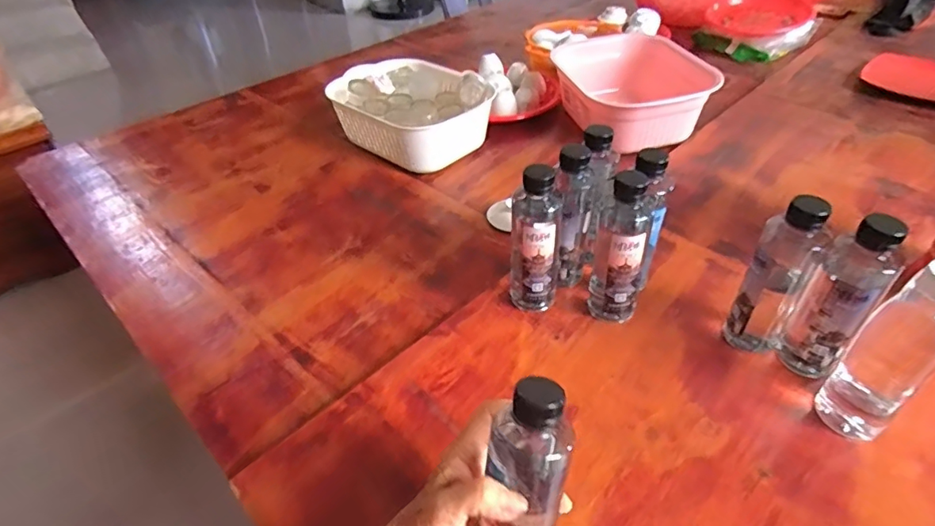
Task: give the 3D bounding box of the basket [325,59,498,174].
[{"bbox_3d":[-0.097,-0.276,0.939,0.278,0.105,0.210,30,52,34],"label":"basket"}]

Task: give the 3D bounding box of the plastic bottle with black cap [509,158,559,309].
[{"bbox_3d":[0.072,-0.020,0.567,0.048,0.176,0.046,2,42,8],"label":"plastic bottle with black cap"}]

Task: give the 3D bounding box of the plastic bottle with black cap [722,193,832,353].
[{"bbox_3d":[0.303,0.019,0.506,0.054,0.178,0.047,24,49,29],"label":"plastic bottle with black cap"}]

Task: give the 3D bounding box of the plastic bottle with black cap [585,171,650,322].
[{"bbox_3d":[0.160,-0.011,0.546,0.052,0.177,0.048,8,43,15],"label":"plastic bottle with black cap"}]

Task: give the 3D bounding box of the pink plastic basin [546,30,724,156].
[{"bbox_3d":[0.294,-0.311,0.935,0.211,0.103,0.279,-11,42,-7],"label":"pink plastic basin"}]

